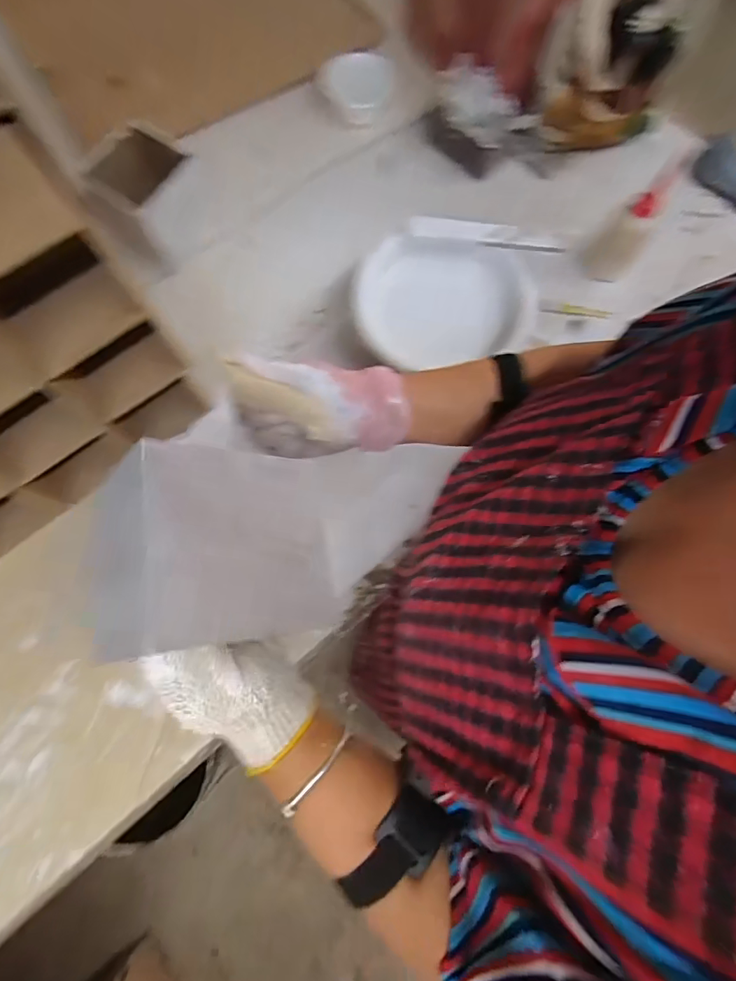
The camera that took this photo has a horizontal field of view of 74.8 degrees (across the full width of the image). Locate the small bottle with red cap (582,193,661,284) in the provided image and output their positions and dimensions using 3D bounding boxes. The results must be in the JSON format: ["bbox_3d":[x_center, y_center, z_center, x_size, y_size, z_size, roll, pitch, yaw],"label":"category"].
[{"bbox_3d":[0.346,-0.341,0.666,0.063,0.101,0.070,35,79,7],"label":"small bottle with red cap"}]

